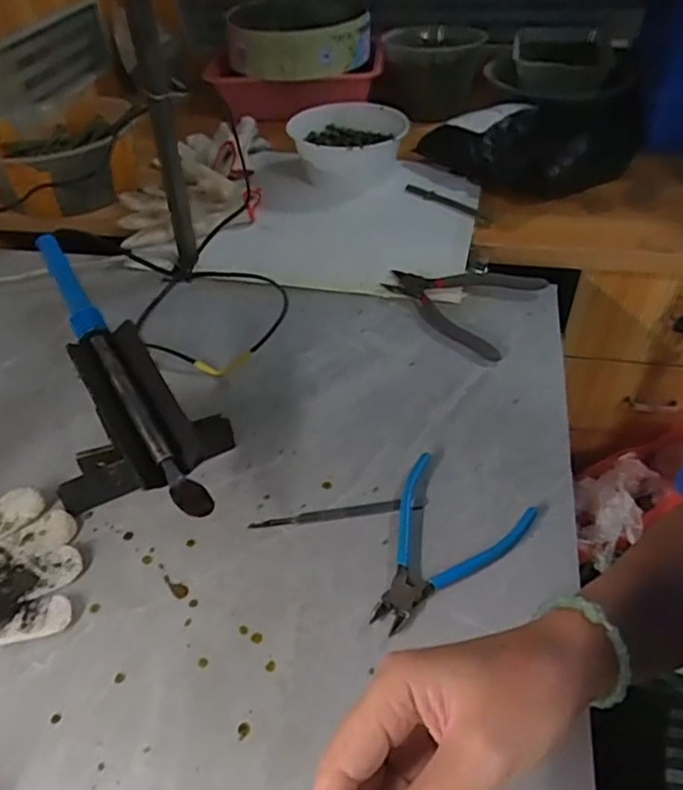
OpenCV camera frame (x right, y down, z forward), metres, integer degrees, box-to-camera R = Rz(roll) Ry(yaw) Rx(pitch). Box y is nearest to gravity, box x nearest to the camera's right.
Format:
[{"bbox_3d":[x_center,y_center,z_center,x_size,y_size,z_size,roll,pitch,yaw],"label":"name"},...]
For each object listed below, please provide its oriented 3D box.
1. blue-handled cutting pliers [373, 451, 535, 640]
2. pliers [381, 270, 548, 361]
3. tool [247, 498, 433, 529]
[{"bbox_3d":[0.065,0.111,0.445,0.102,0.014,0.140,30,54,30],"label":"blue-handled cutting pliers"},{"bbox_3d":[0.126,-0.110,0.664,0.162,0.014,0.143,23,51,25],"label":"pliers"},{"bbox_3d":[-0.002,0.095,0.475,0.142,0.004,0.010,-7,44,-2],"label":"tool"}]

